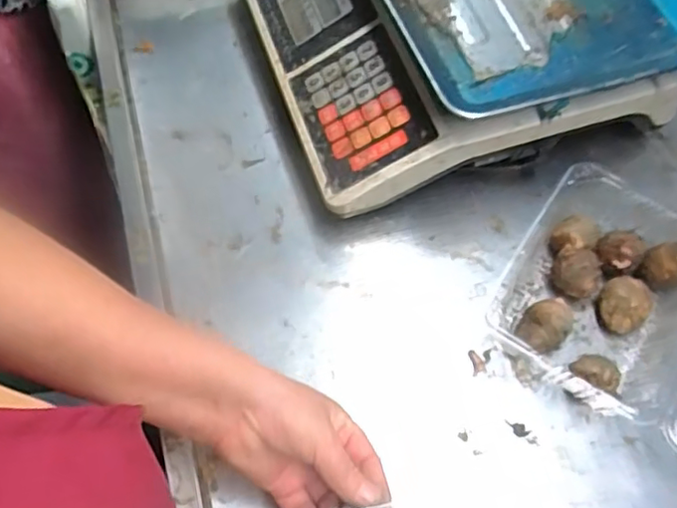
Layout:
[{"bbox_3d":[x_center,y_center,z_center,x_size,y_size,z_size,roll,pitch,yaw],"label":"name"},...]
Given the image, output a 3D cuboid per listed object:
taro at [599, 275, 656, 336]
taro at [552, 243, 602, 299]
[{"bbox_3d":[0.221,0.039,0.482,0.042,0.029,0.038,-16,64,-8],"label":"taro"},{"bbox_3d":[0.187,0.014,0.487,0.038,0.034,0.038,0,63,0],"label":"taro"}]

